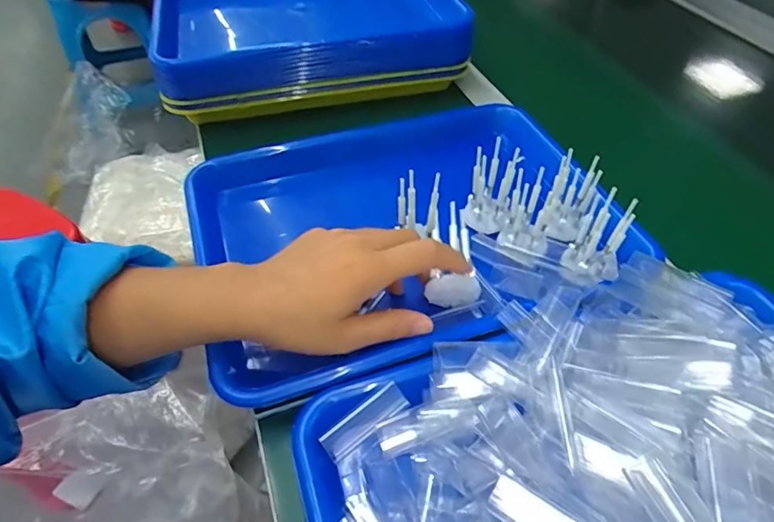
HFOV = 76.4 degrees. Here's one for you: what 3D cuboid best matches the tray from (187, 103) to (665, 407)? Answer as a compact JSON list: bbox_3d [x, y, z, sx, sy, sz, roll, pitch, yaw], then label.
[{"bbox_3d":[0.016,-0.021,0.415,0.337,0.083,0.240,-16,50,-14],"label":"tray"}]

